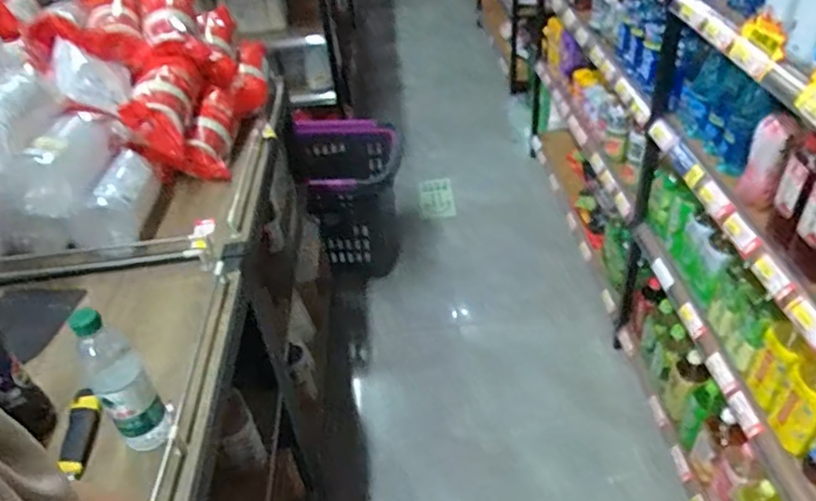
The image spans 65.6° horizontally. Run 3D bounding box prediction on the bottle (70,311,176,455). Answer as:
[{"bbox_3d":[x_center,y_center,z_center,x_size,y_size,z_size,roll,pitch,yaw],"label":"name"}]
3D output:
[{"bbox_3d":[-0.343,0.158,0.757,0.061,0.218,0.053,-32,45,-27],"label":"bottle"}]

